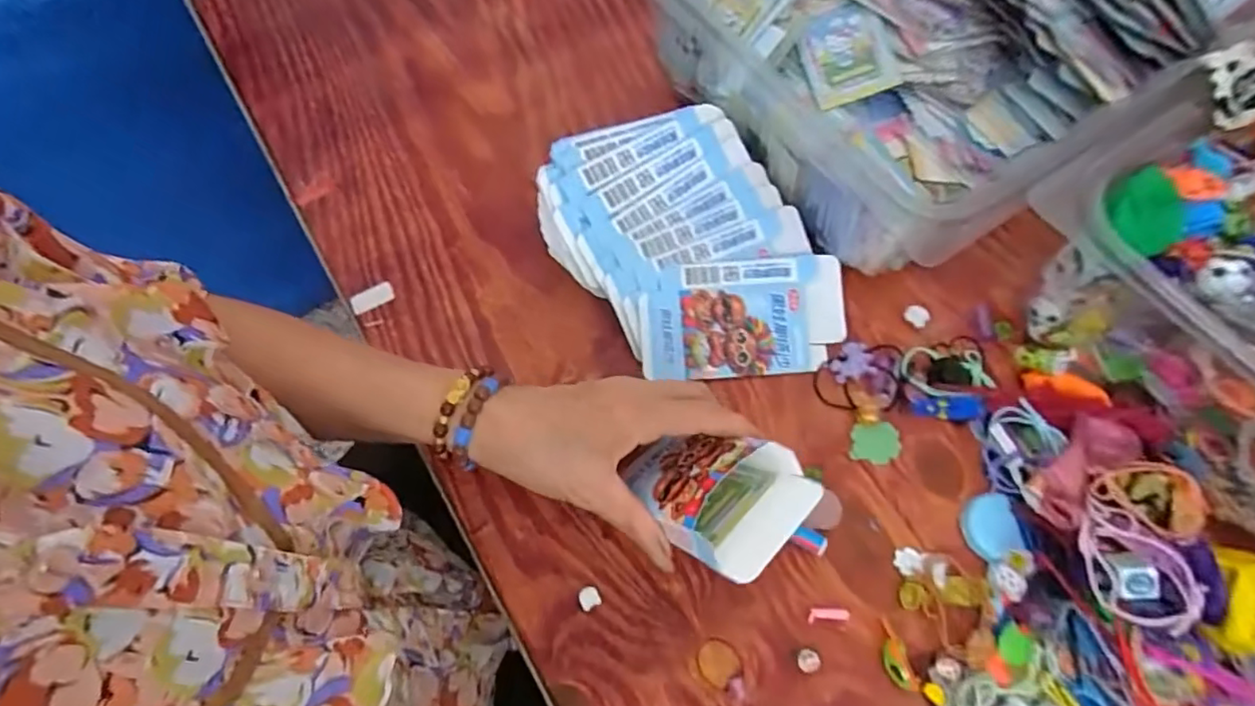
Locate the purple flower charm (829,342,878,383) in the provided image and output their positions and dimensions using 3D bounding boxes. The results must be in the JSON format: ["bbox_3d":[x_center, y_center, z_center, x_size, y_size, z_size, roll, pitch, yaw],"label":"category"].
[{"bbox_3d":[0.158,0.007,0.425,0.031,0.004,0.028,-26,53,1],"label":"purple flower charm"}]

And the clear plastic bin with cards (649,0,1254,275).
[{"bbox_3d":[0.261,-0.279,0.479,0.466,0.129,0.345,-29,69,-10],"label":"clear plastic bin with cards"}]

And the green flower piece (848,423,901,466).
[{"bbox_3d":[0.168,0.061,0.406,0.033,0.004,0.027,0,67,2],"label":"green flower piece"}]

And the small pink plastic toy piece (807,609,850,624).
[{"bbox_3d":[0.122,0.160,0.365,0.025,0.004,0.008,-9,66,13],"label":"small pink plastic toy piece"}]

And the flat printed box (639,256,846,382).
[{"bbox_3d":[0.084,-0.025,0.430,0.145,0.008,0.084,-4,85,-3],"label":"flat printed box"}]

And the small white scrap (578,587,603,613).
[{"bbox_3d":[-0.024,0.153,0.374,0.013,0.005,0.013,-30,69,-10],"label":"small white scrap"}]

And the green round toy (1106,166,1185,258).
[{"bbox_3d":[0.286,-0.078,0.330,0.033,0.015,0.042,-27,68,-9],"label":"green round toy"}]

